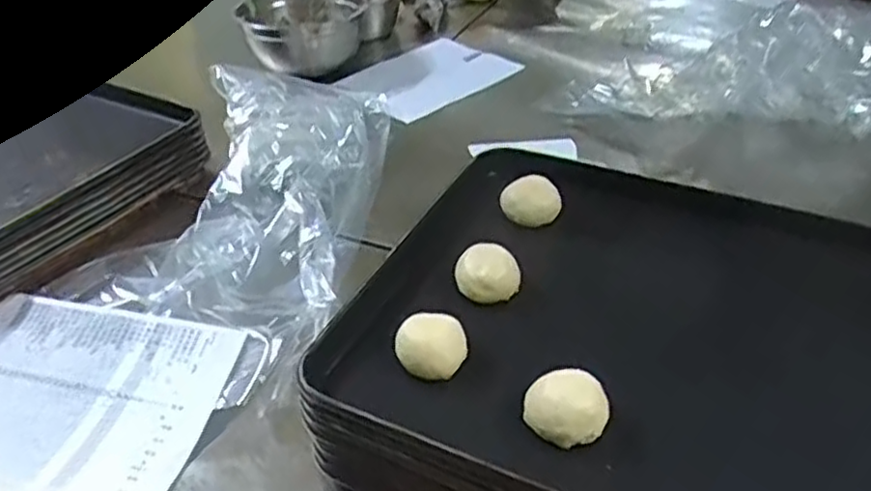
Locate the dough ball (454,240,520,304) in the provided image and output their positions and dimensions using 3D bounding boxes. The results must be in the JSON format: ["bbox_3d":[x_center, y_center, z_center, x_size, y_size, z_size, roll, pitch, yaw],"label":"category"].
[{"bbox_3d":[0.047,0.024,0.651,0.056,0.033,0.045,1,37,4],"label":"dough ball"}]

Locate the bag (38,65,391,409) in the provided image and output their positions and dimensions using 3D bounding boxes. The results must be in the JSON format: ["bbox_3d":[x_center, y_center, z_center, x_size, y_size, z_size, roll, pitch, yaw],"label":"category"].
[{"bbox_3d":[-0.228,-0.083,0.889,0.293,0.075,0.507,6,38,7],"label":"bag"}]

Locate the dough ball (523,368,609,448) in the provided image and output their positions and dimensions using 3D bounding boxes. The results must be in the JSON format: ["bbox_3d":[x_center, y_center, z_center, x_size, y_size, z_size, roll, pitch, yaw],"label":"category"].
[{"bbox_3d":[0.097,0.119,0.538,0.060,0.033,0.051,13,39,20],"label":"dough ball"}]

